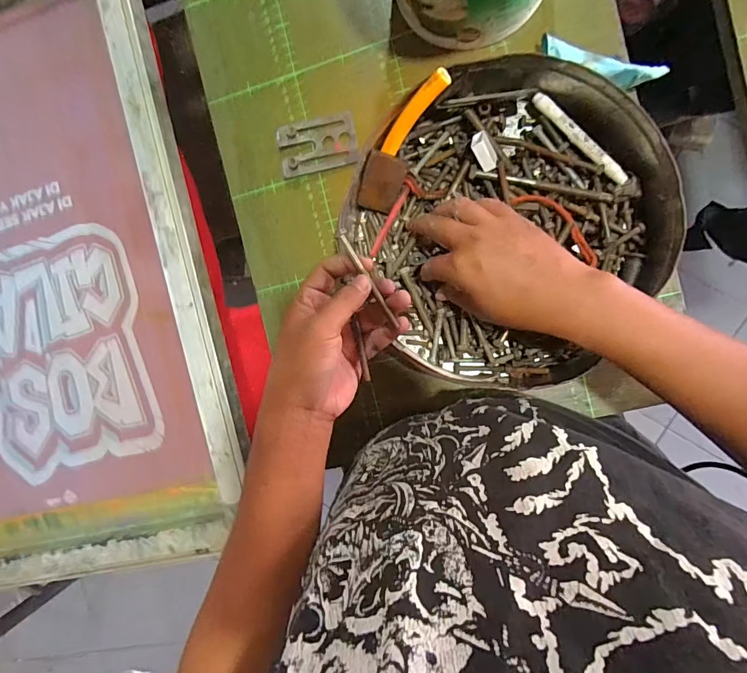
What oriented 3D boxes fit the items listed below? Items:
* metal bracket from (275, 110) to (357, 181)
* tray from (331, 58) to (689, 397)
[{"bbox_3d":[-0.057,-0.195,0.428,0.078,0.012,0.052,-8,93,10],"label":"metal bracket"},{"bbox_3d":[0.117,-0.090,0.378,0.252,0.067,0.273,1,94,9],"label":"tray"}]

